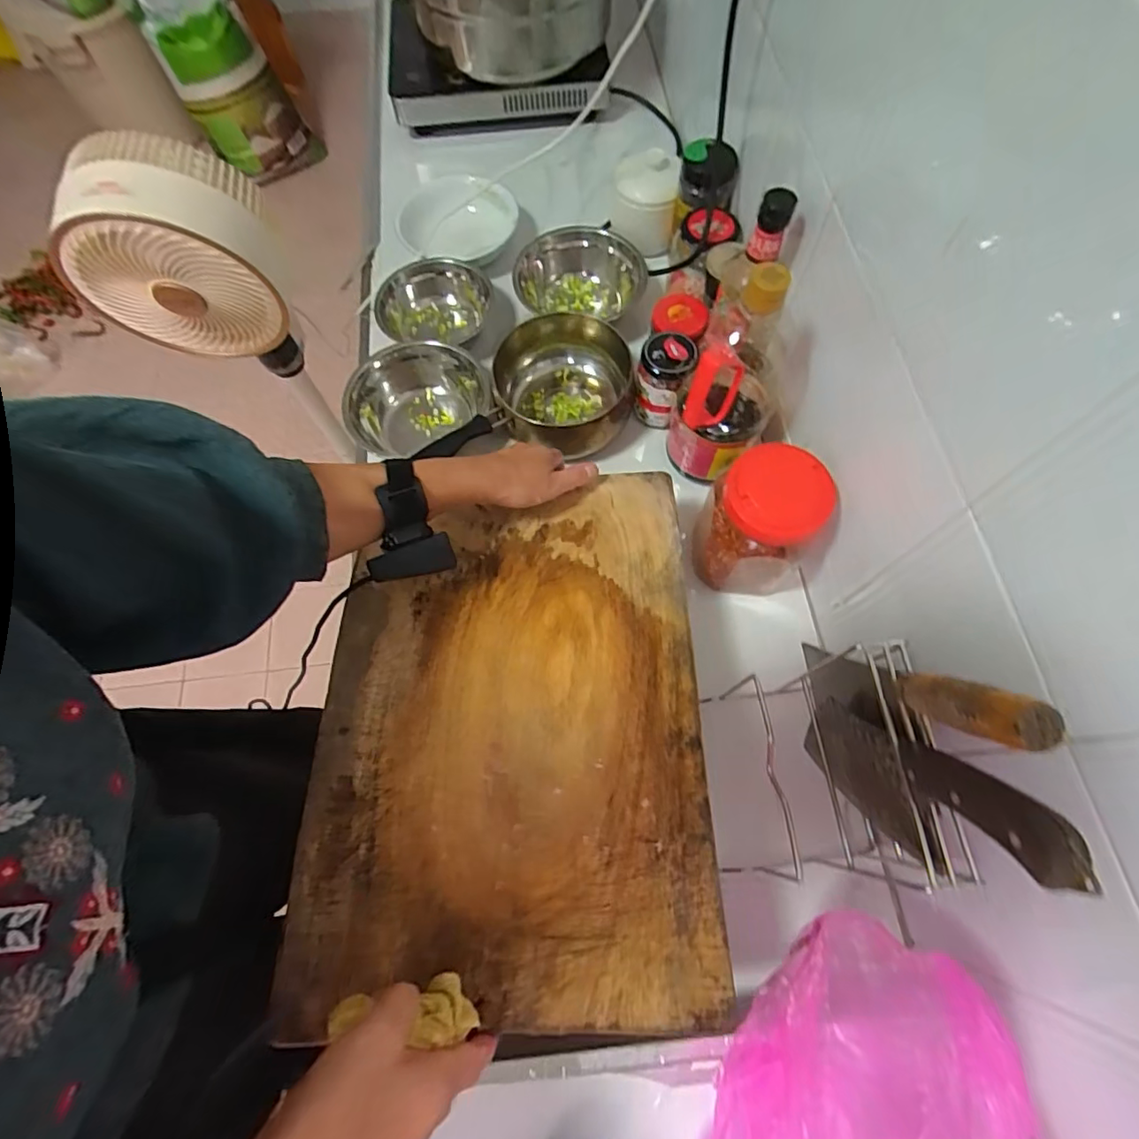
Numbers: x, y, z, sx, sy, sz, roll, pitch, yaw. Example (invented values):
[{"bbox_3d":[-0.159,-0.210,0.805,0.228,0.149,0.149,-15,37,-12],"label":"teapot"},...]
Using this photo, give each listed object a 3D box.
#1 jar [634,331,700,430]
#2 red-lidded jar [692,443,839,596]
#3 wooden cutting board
[{"bbox_3d":[0.111,-0.221,0.660,0.058,0.101,0.059,0,69,1],"label":"jar"},{"bbox_3d":[0.192,-0.044,0.571,0.098,0.161,0.089,3,69,3],"label":"red-lidded jar"},{"bbox_3d":[-0.049,0.115,0.473,0.306,0.017,0.422,-2,61,2],"label":"wooden cutting board"}]

